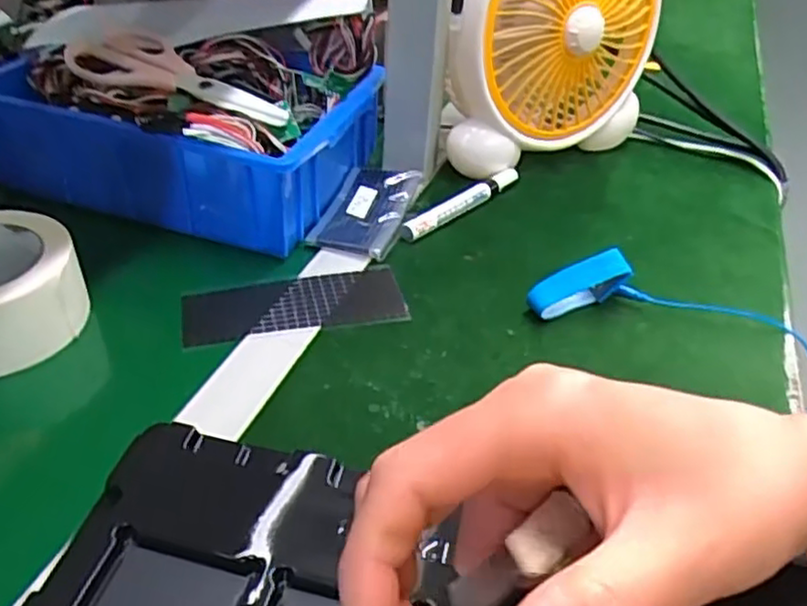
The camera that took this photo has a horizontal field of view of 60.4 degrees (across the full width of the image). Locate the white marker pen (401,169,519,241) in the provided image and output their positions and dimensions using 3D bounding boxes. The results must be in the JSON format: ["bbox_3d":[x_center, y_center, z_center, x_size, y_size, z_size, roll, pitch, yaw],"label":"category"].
[{"bbox_3d":[0.051,-0.085,0.580,0.018,0.017,0.145,30,45,30],"label":"white marker pen"}]

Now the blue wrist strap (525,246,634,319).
[{"bbox_3d":[0.121,-0.012,0.474,0.071,0.042,0.015,-12,41,-20],"label":"blue wrist strap"}]

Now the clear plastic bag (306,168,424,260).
[{"bbox_3d":[-0.031,-0.077,0.558,0.067,0.026,0.104,14,39,13],"label":"clear plastic bag"}]

